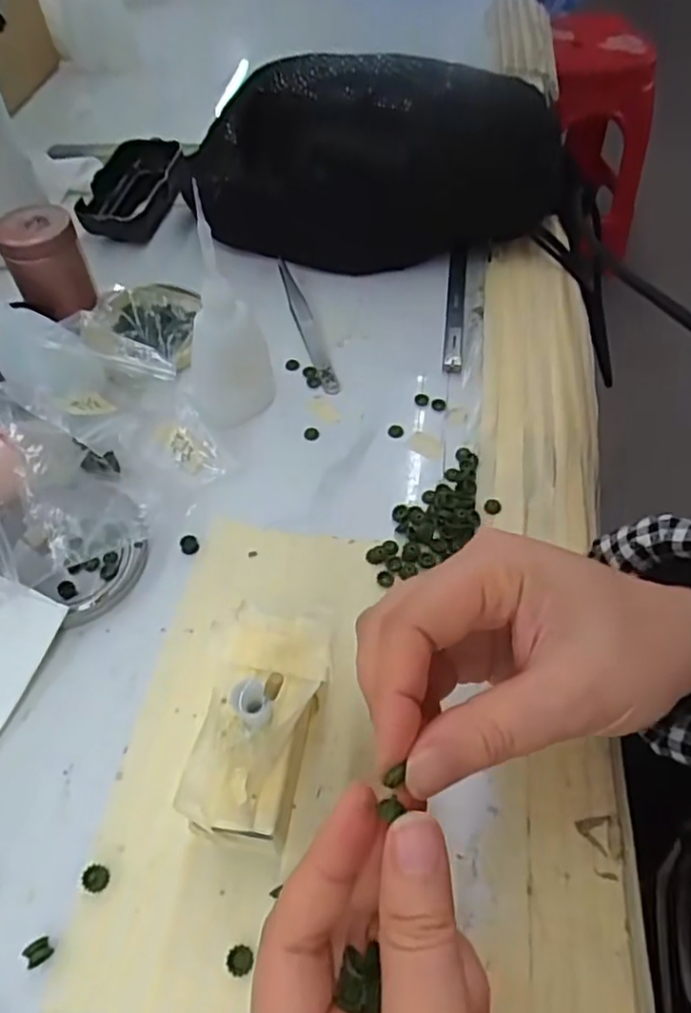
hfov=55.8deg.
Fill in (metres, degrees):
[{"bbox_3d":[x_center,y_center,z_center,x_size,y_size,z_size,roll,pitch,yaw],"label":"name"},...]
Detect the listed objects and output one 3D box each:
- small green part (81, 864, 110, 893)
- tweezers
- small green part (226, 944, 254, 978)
[{"bbox_3d":[-0.091,0.135,0.237,0.008,0.005,0.009,13,56,9],"label":"small green part"},{"bbox_3d":[-0.026,-0.119,0.415,0.011,0.005,0.128,-15,56,-10],"label":"tweezers"},{"bbox_3d":[-0.036,0.154,0.222,0.008,0.004,0.008,17,56,12],"label":"small green part"}]

